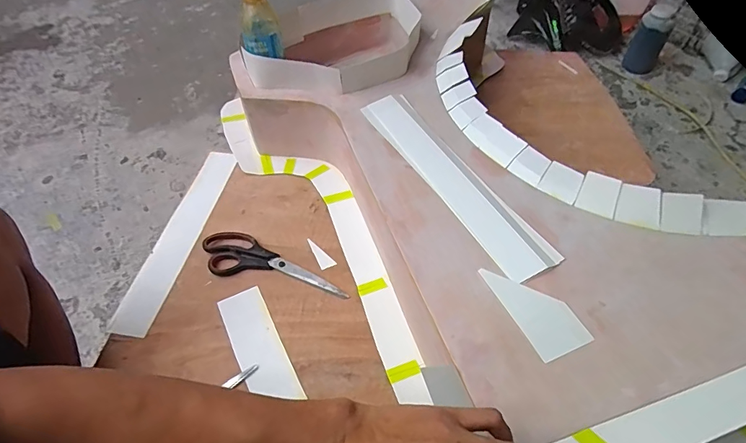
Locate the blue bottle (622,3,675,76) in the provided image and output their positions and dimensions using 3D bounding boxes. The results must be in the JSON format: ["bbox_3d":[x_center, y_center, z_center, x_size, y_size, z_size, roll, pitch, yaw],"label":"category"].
[{"bbox_3d":[0.884,-0.579,1.328,0.097,0.186,0.092,33,59,24],"label":"blue bottle"}]

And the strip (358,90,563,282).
[{"bbox_3d":[0.099,-0.072,0.549,0.067,0.024,0.355,-24,55,-17],"label":"strip"}]

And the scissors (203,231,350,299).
[{"bbox_3d":[-0.147,0.064,0.628,0.233,0.012,0.075,12,53,10],"label":"scissors"}]

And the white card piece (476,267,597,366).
[{"bbox_3d":[0.168,0.087,0.435,0.059,0.004,0.109,-22,55,-16],"label":"white card piece"}]

